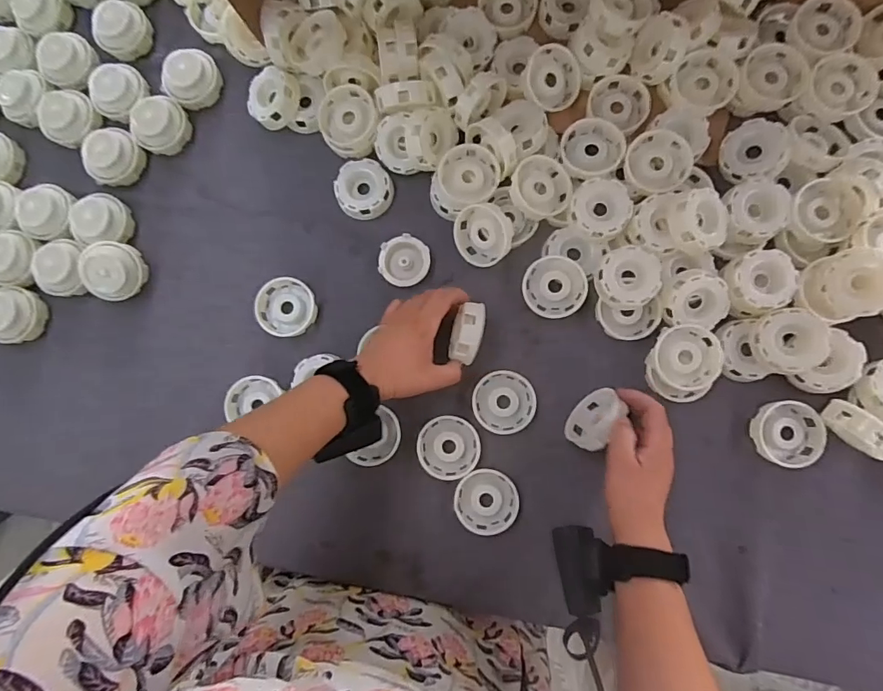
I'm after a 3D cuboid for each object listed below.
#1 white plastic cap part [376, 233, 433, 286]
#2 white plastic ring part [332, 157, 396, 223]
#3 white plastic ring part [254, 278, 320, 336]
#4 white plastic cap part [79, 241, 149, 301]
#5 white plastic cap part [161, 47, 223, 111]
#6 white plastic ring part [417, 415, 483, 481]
[{"bbox_3d":[-0.041,-0.096,0.551,0.057,0.025,0.056,0,85,1],"label":"white plastic cap part"},{"bbox_3d":[-0.090,-0.182,0.558,0.064,0.019,0.066,0,85,1],"label":"white plastic ring part"},{"bbox_3d":[-0.182,-0.045,0.565,0.073,0.017,0.066,41,87,4],"label":"white plastic ring part"},{"bbox_3d":[-0.387,-0.087,0.563,0.066,0.033,0.066,0,85,1],"label":"white plastic cap part"},{"bbox_3d":[-0.309,-0.329,0.585,0.072,0.037,0.066,-1,81,4],"label":"white plastic cap part"},{"bbox_3d":[0.009,0.112,0.527,0.066,0.022,0.065,0,85,1],"label":"white plastic ring part"}]

